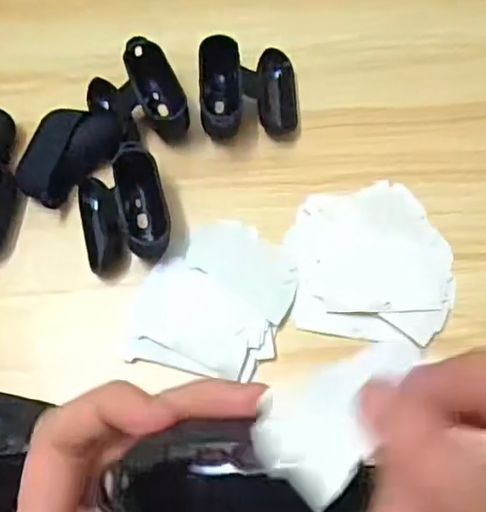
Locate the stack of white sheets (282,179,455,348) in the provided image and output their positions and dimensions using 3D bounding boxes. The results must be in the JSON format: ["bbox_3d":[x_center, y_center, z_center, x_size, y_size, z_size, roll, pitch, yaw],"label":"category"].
[{"bbox_3d":[0.077,0.000,0.379,0.095,0.004,0.100,3,66,3],"label":"stack of white sheets"}]

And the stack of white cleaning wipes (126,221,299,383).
[{"bbox_3d":[-0.016,0.023,0.372,0.085,0.004,0.094,14,67,8],"label":"stack of white cleaning wipes"}]

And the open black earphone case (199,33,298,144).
[{"bbox_3d":[0.004,-0.114,0.423,0.064,0.030,0.063,-2,66,1],"label":"open black earphone case"}]

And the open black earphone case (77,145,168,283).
[{"bbox_3d":[-0.075,-0.029,0.383,0.053,0.028,0.068,-14,66,-4],"label":"open black earphone case"}]

